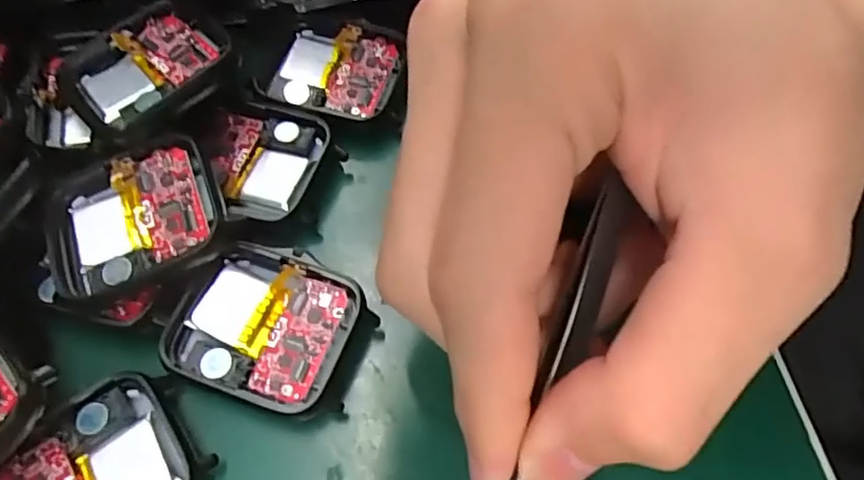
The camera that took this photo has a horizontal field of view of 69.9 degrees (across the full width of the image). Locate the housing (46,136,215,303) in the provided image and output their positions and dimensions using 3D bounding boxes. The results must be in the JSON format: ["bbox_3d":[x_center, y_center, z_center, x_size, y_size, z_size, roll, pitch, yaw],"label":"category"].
[{"bbox_3d":[-0.075,-0.005,0.157,0.042,0.011,0.037,-22,69,-1],"label":"housing"}]

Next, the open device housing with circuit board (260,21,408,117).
[{"bbox_3d":[-0.030,-0.053,0.191,0.039,0.006,0.035,14,63,11],"label":"open device housing with circuit board"}]

